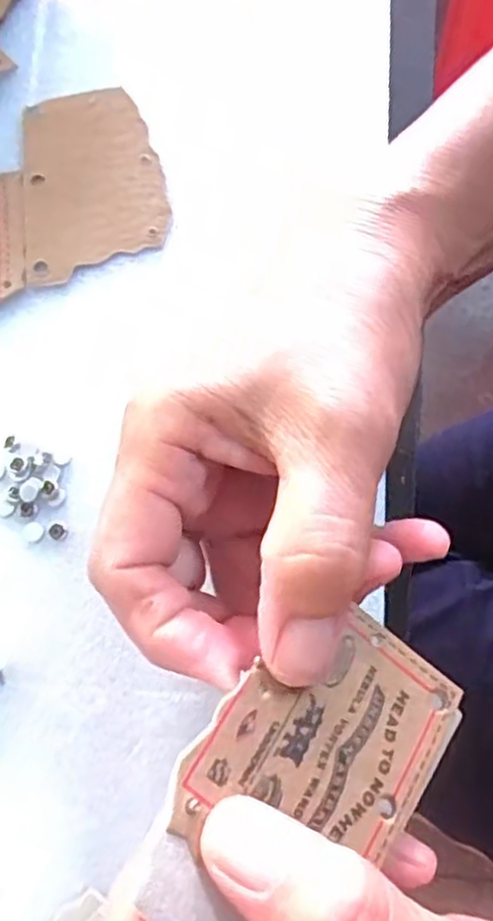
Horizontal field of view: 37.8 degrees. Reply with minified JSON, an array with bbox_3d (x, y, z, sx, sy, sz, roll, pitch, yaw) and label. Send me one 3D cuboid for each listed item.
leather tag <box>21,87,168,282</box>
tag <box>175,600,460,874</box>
[{"bbox_3d":[-0.059,-0.108,0.278,0.055,0.005,0.076,-6,78,4],"label":"leather tag"},{"bbox_3d":[0.019,0.068,0.172,0.053,0.004,0.067,43,61,-8],"label":"tag"}]

